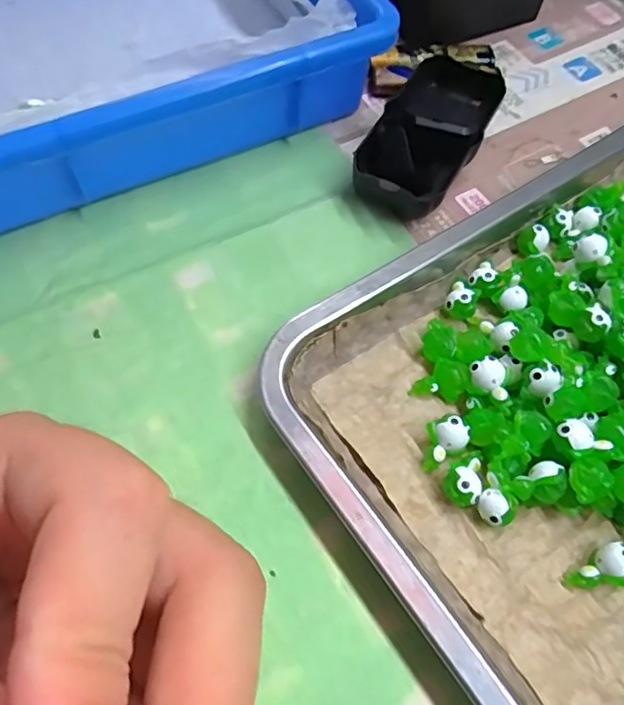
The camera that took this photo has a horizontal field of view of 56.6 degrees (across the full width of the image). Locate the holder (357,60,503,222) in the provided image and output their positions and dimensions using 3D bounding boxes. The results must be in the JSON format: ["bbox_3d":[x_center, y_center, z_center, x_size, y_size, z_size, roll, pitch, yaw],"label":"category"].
[{"bbox_3d":[0.062,-0.114,0.314,0.050,0.034,0.102,27,64,12],"label":"holder"}]

